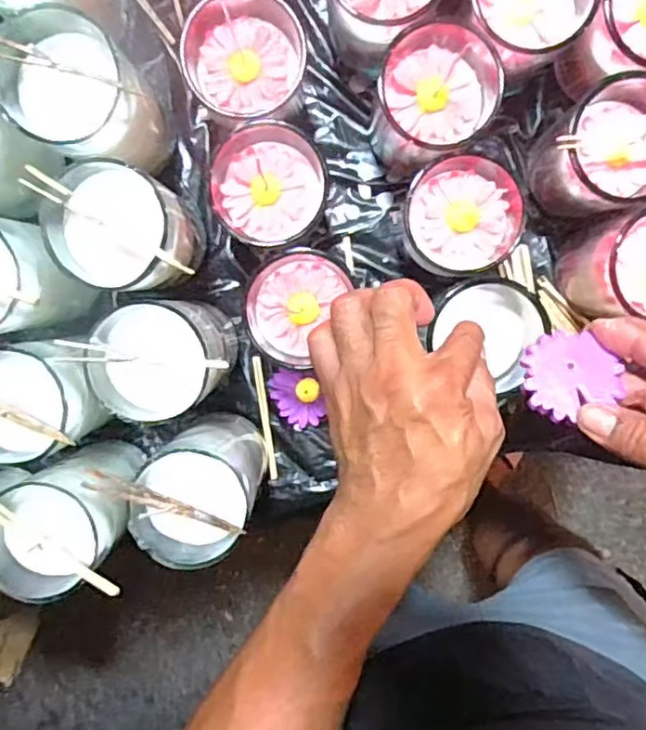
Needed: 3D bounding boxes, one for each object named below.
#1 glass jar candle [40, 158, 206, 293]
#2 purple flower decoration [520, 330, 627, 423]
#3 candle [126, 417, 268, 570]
[{"bbox_3d":[-0.118,-0.084,0.393,0.070,0.125,0.066,0,96,-1],"label":"glass jar candle"},{"bbox_3d":[0.133,0.005,0.347,0.049,0.005,0.047,-5,66,11],"label":"purple flower decoration"},{"bbox_3d":[-0.074,0.073,0.403,0.061,0.129,0.066,0,96,-1],"label":"candle"}]

